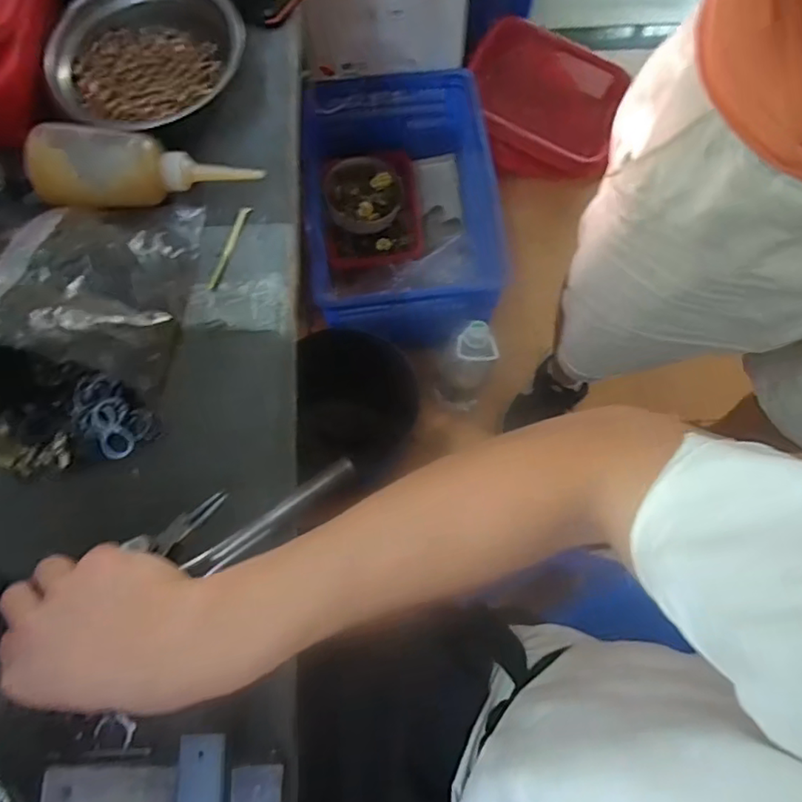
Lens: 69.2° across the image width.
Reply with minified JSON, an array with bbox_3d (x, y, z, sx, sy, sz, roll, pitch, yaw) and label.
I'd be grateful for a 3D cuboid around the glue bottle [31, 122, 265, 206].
[{"bbox_3d":[-0.208,-0.183,0.477,0.174,0.057,0.058,4,74,1],"label":"glue bottle"}]

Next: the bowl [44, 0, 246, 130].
[{"bbox_3d":[-0.224,-0.303,0.503,0.155,0.060,0.144,0,74,0],"label":"bowl"}]

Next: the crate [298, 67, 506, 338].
[{"bbox_3d":[0.010,-0.375,1.200,0.347,0.236,0.518,-3,74,-1],"label":"crate"}]

